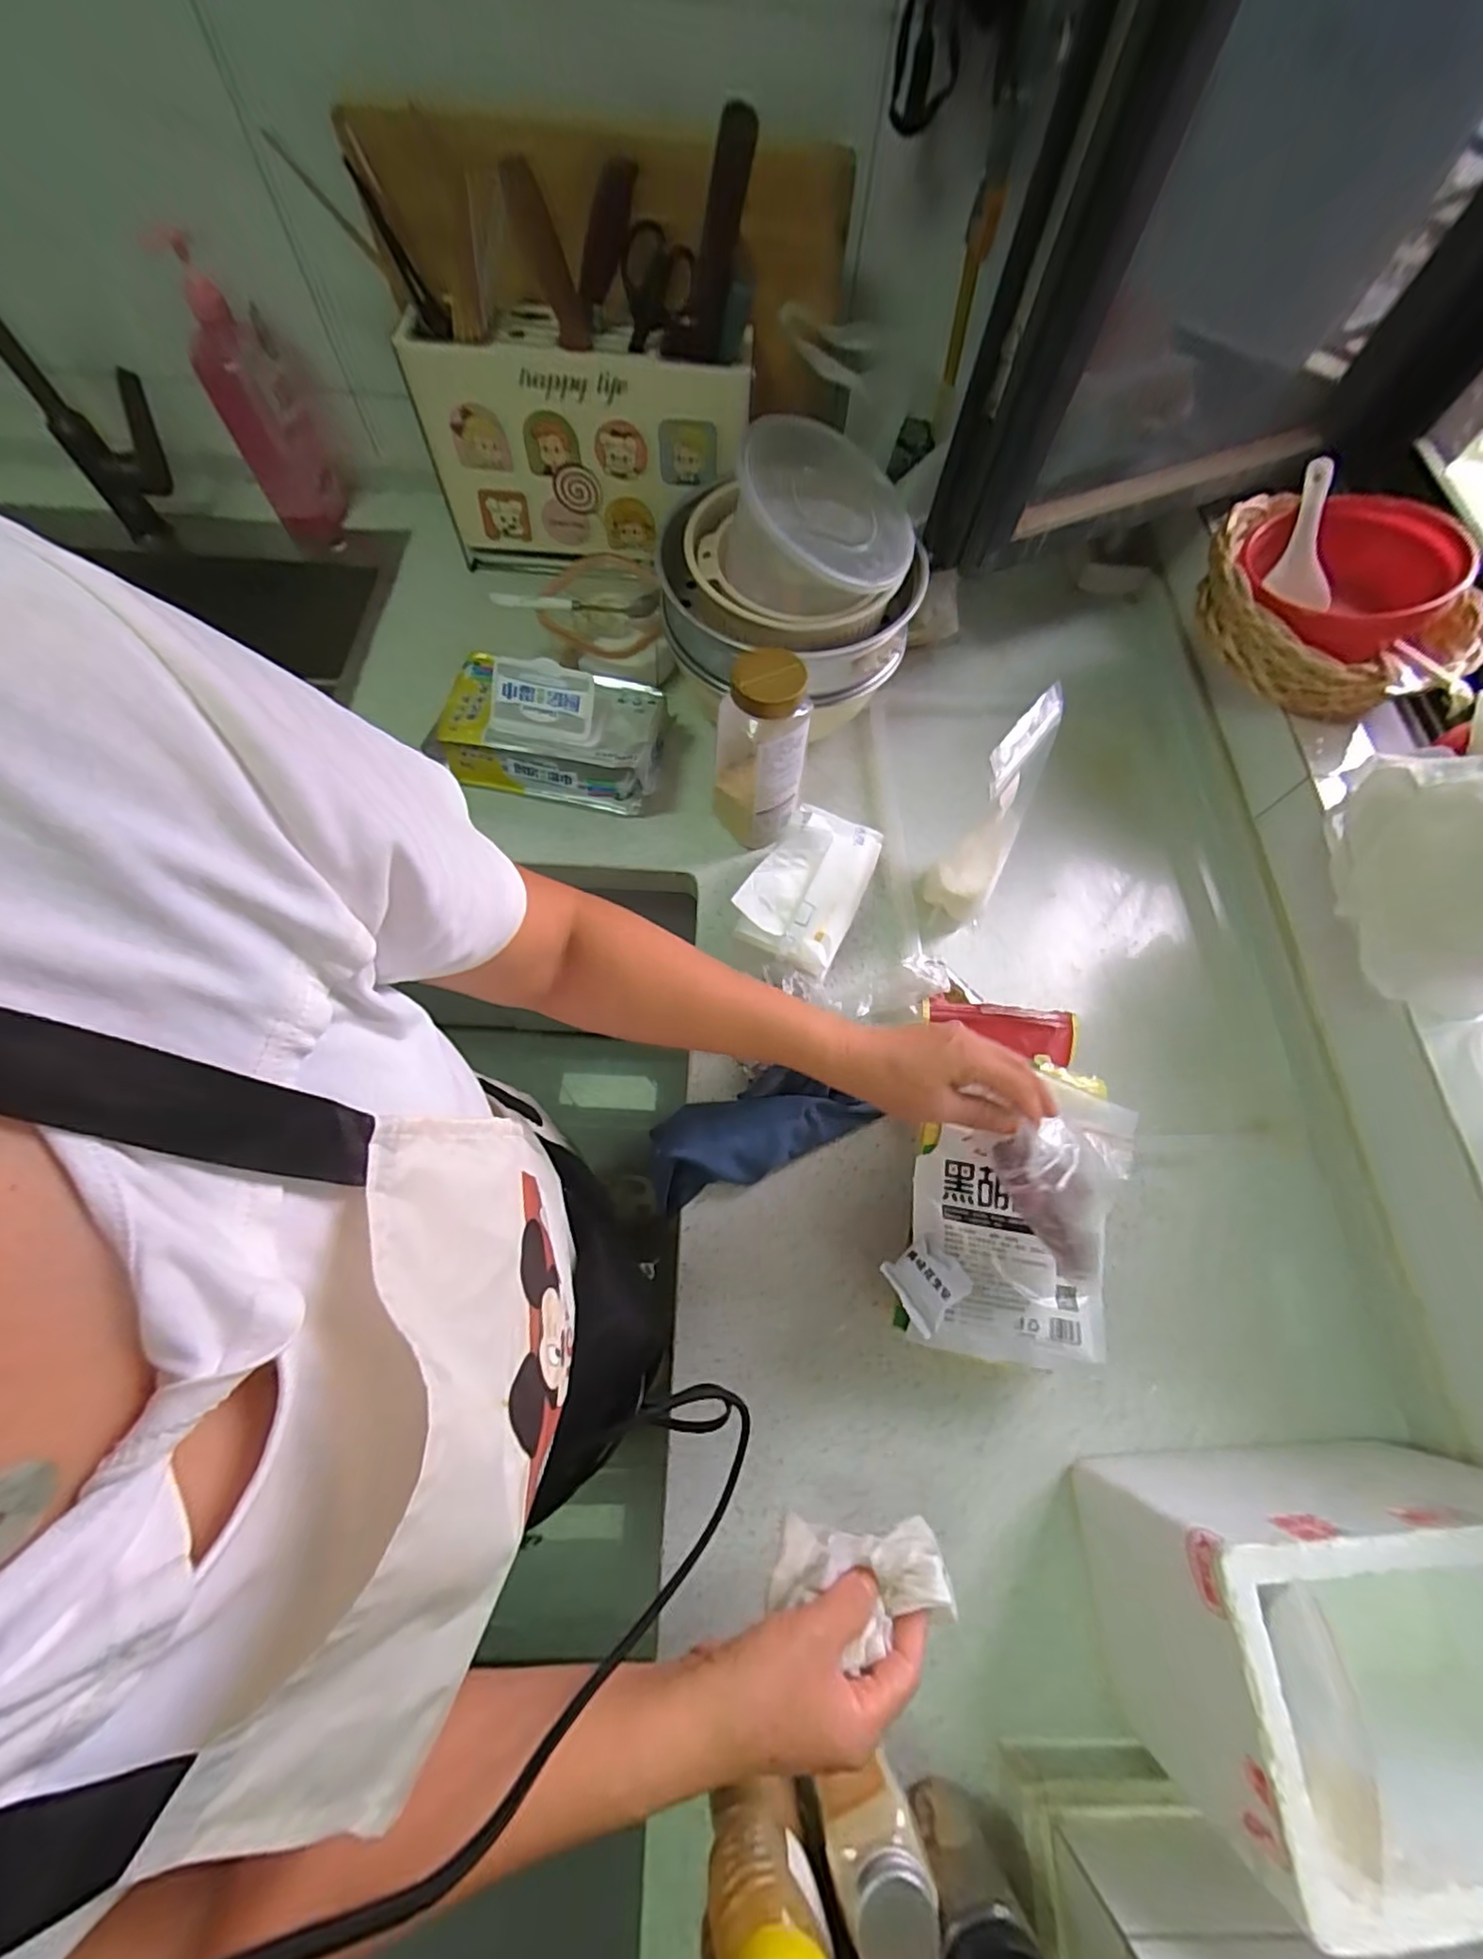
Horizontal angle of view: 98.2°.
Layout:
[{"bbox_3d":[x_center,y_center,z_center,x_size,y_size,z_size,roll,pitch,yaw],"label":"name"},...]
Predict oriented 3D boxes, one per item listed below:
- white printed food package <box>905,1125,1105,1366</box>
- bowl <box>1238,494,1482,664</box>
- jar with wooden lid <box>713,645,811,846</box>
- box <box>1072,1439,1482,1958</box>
[{"bbox_3d":[0.203,0.200,0.485,0.141,0.025,0.153,8,67,1],"label":"white printed food package"},{"bbox_3d":[0.585,-0.397,0.626,0.170,0.070,0.166,34,70,11],"label":"bowl"},{"bbox_3d":[0.018,-0.217,0.624,0.082,0.197,0.084,1,67,-3],"label":"jar with wooden lid"},{"bbox_3d":[0.376,0.400,0.398,0.257,0.169,0.149,-1,67,-4],"label":"box"}]

